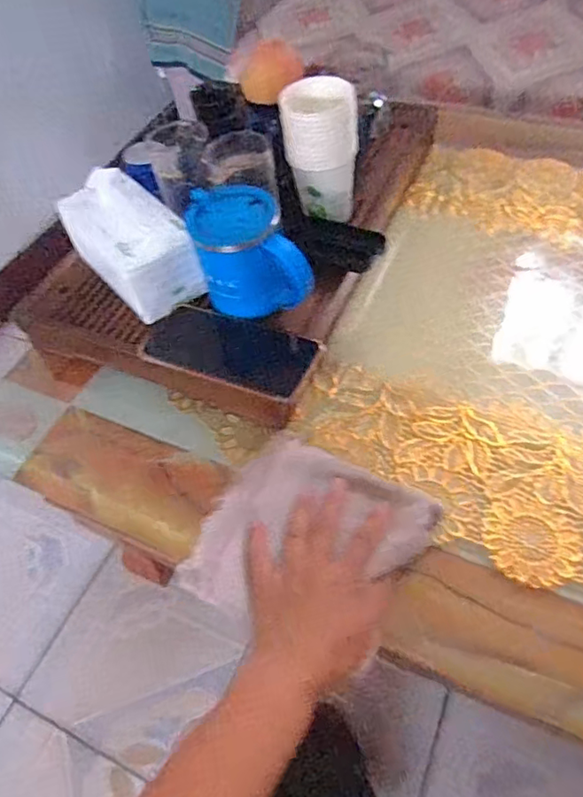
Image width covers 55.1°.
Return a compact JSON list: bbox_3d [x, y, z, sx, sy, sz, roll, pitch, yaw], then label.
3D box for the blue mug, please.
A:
[{"bbox_3d":[-0.041,-0.143,0.539,0.099,0.089,0.088,-13,54,-2],"label":"blue mug"}]

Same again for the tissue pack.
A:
[{"bbox_3d":[-0.166,-0.165,0.583,0.088,0.131,0.152,-36,58,-17],"label":"tissue pack"}]

